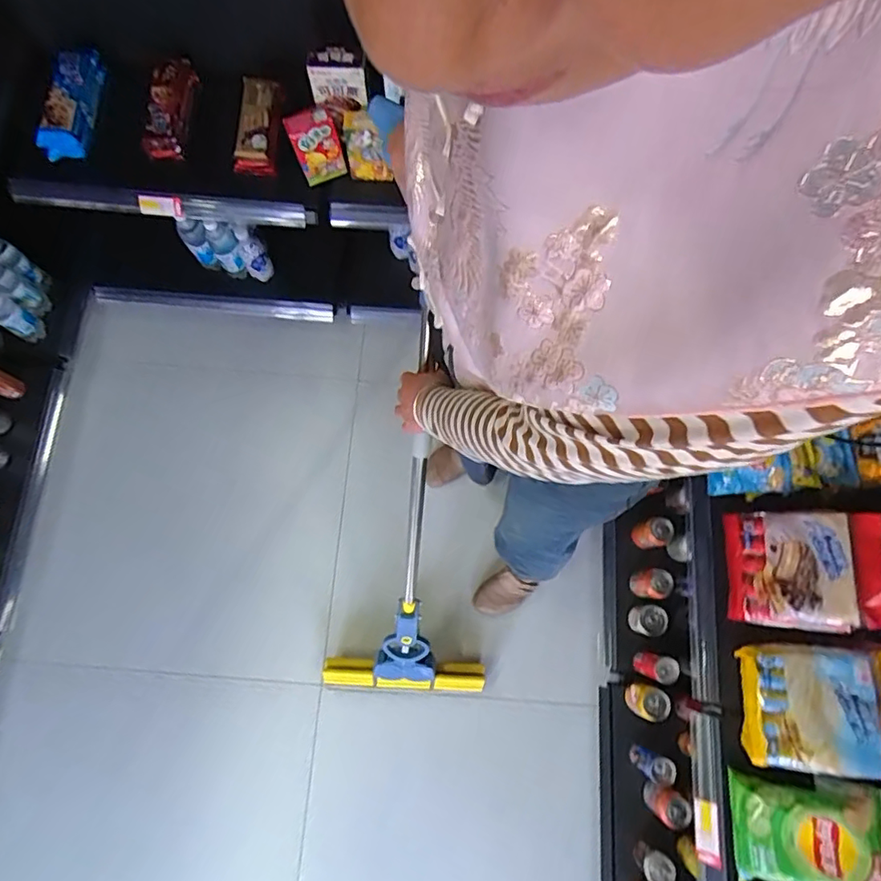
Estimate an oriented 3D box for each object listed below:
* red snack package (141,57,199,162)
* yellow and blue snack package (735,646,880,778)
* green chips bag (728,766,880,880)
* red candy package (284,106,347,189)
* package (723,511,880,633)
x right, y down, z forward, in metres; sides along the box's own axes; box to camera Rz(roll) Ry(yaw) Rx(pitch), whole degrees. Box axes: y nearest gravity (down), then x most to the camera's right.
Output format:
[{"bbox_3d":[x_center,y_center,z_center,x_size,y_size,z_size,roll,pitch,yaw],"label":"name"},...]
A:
[{"bbox_3d":[-0.588,-0.721,1.202,0.094,0.054,0.221,2,76,0],"label":"red snack package"},{"bbox_3d":[0.603,0.440,0.917,0.186,0.050,0.185,-5,74,24],"label":"yellow and blue snack package"},{"bbox_3d":[0.583,0.629,0.885,0.211,0.055,0.160,-8,65,31],"label":"green chips bag"},{"bbox_3d":[-0.257,-0.605,1.167,0.099,0.156,0.037,-18,77,-5],"label":"red candy package"},{"bbox_3d":[0.617,0.220,0.952,0.230,0.045,0.189,-4,72,31],"label":"package"}]

